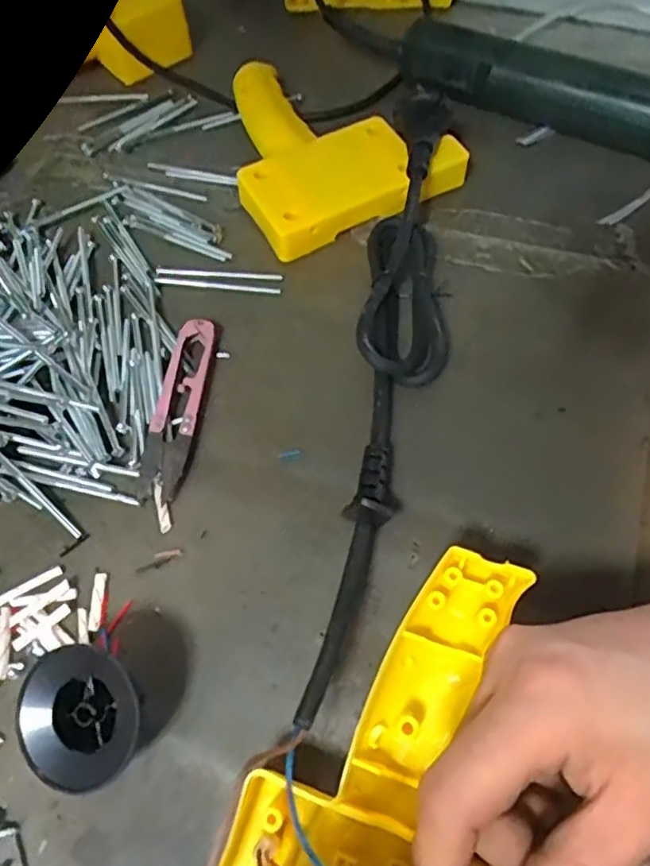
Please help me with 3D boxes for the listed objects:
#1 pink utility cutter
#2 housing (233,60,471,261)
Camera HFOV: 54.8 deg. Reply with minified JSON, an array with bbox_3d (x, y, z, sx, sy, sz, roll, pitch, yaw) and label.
[{"bbox_3d":[-0.071,-0.016,0.309,0.021,0.008,0.097,4,61,4],"label":"pink utility cutter"},{"bbox_3d":[-0.005,-0.184,0.393,0.125,0.027,0.154,-26,63,-13],"label":"housing"}]

